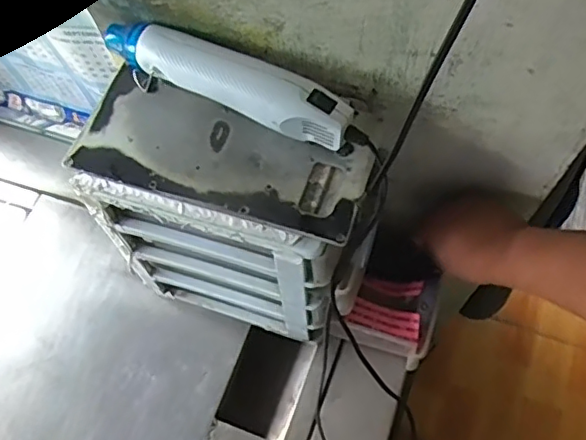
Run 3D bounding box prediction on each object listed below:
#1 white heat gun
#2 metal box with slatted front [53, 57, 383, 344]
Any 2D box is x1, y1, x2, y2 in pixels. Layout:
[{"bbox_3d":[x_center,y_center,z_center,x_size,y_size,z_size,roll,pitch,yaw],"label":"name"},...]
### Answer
[{"bbox_3d":[-0.052,-0.113,0.476,0.231,0.044,0.045,24,69,13],"label":"white heat gun"},{"bbox_3d":[-0.056,0.013,0.576,0.247,0.248,0.127,20,68,13],"label":"metal box with slatted front"}]

